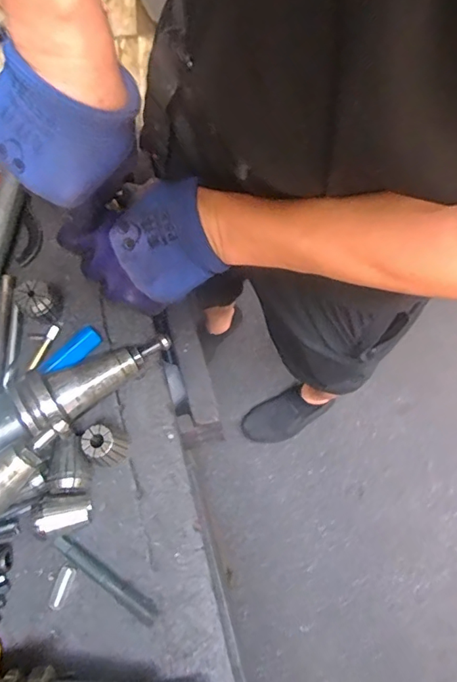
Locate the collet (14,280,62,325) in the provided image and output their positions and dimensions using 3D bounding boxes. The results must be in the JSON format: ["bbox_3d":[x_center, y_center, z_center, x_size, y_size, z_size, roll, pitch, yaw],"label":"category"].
[{"bbox_3d":[-0.163,-0.032,0.433,0.030,0.041,0.029,0,68,0],"label":"collet"}]

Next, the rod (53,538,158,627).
[{"bbox_3d":[-0.092,0.175,0.365,0.092,0.012,0.011,33,71,12],"label":"rod"}]

